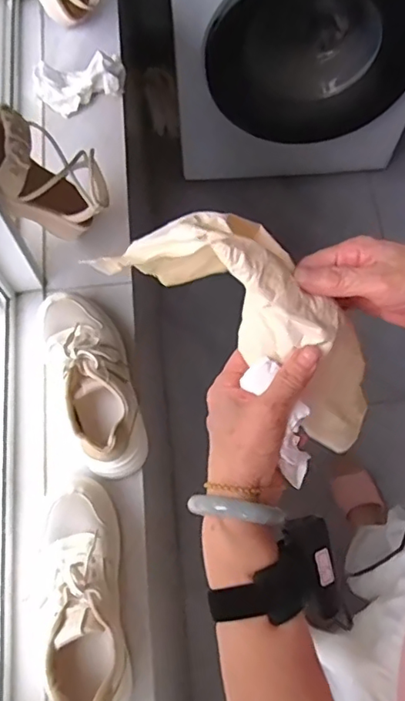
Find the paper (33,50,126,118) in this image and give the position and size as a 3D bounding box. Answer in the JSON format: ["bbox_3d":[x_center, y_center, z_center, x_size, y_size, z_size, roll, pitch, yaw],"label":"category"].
[{"bbox_3d":[-0.196,-0.432,0.887,0.147,0.054,0.073,-15,68,-4],"label":"paper"}]

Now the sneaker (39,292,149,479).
[{"bbox_3d":[-0.138,0.034,0.702,0.098,0.091,0.250,-22,69,-7],"label":"sneaker"}]

